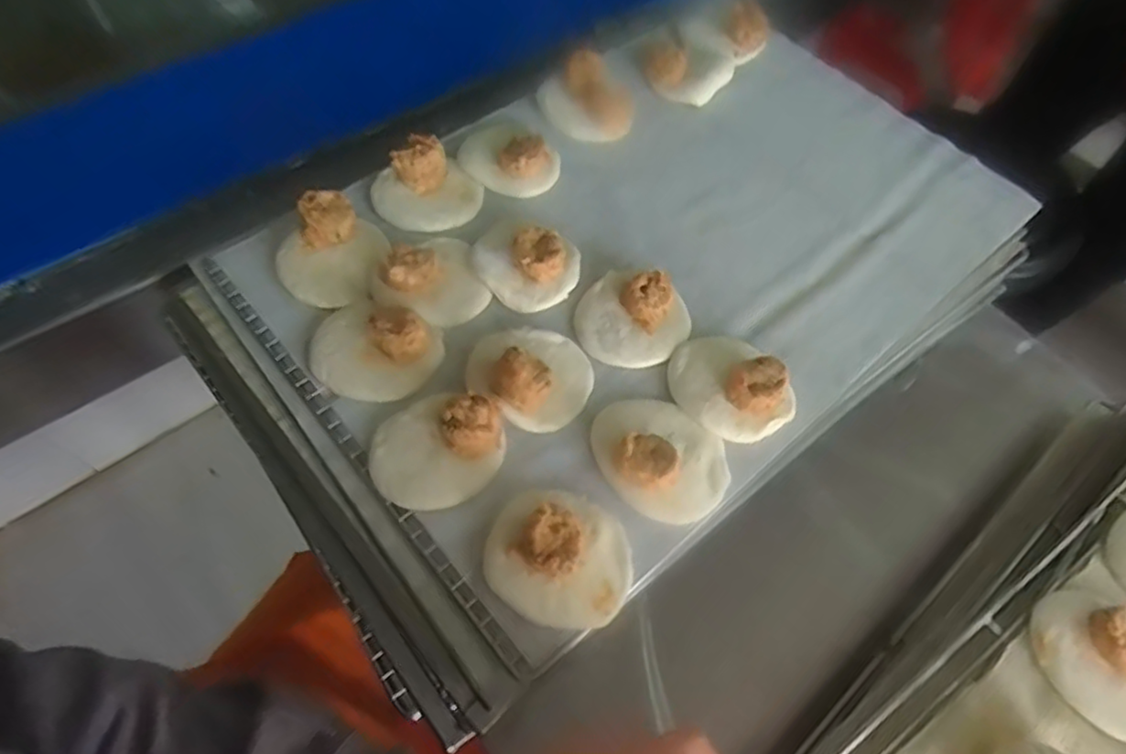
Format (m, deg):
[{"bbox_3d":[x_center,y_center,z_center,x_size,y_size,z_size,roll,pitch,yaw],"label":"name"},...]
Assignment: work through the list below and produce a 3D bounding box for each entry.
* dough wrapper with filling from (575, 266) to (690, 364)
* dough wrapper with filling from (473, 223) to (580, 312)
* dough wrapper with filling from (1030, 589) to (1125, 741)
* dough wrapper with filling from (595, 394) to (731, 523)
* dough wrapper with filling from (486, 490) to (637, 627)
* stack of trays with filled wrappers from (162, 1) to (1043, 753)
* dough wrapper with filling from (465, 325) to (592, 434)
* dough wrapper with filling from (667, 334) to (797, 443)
[{"bbox_3d":[0.053,-0.046,0.488,0.080,0.022,0.071,12,60,4],"label":"dough wrapper with filling"},{"bbox_3d":[-0.033,-0.091,0.502,0.083,0.024,0.065,32,63,14],"label":"dough wrapper with filling"},{"bbox_3d":[0.322,0.166,0.381,0.084,0.029,0.067,41,66,19],"label":"dough wrapper with filling"},{"bbox_3d":[0.063,0.047,0.430,0.092,0.029,0.077,38,65,17],"label":"dough wrapper with filling"},{"bbox_3d":[-0.001,0.104,0.395,0.087,0.031,0.077,20,61,8],"label":"dough wrapper with filling"},{"bbox_3d":[0.057,-0.096,0.531,0.642,0.081,0.395,-36,66,-16],"label":"stack of trays with filled wrappers"},{"bbox_3d":[-0.024,-0.007,0.454,0.083,0.035,0.081,4,60,-1],"label":"dough wrapper with filling"},{"bbox_3d":[0.117,0.004,0.466,0.073,0.028,0.085,-23,64,-15],"label":"dough wrapper with filling"}]

